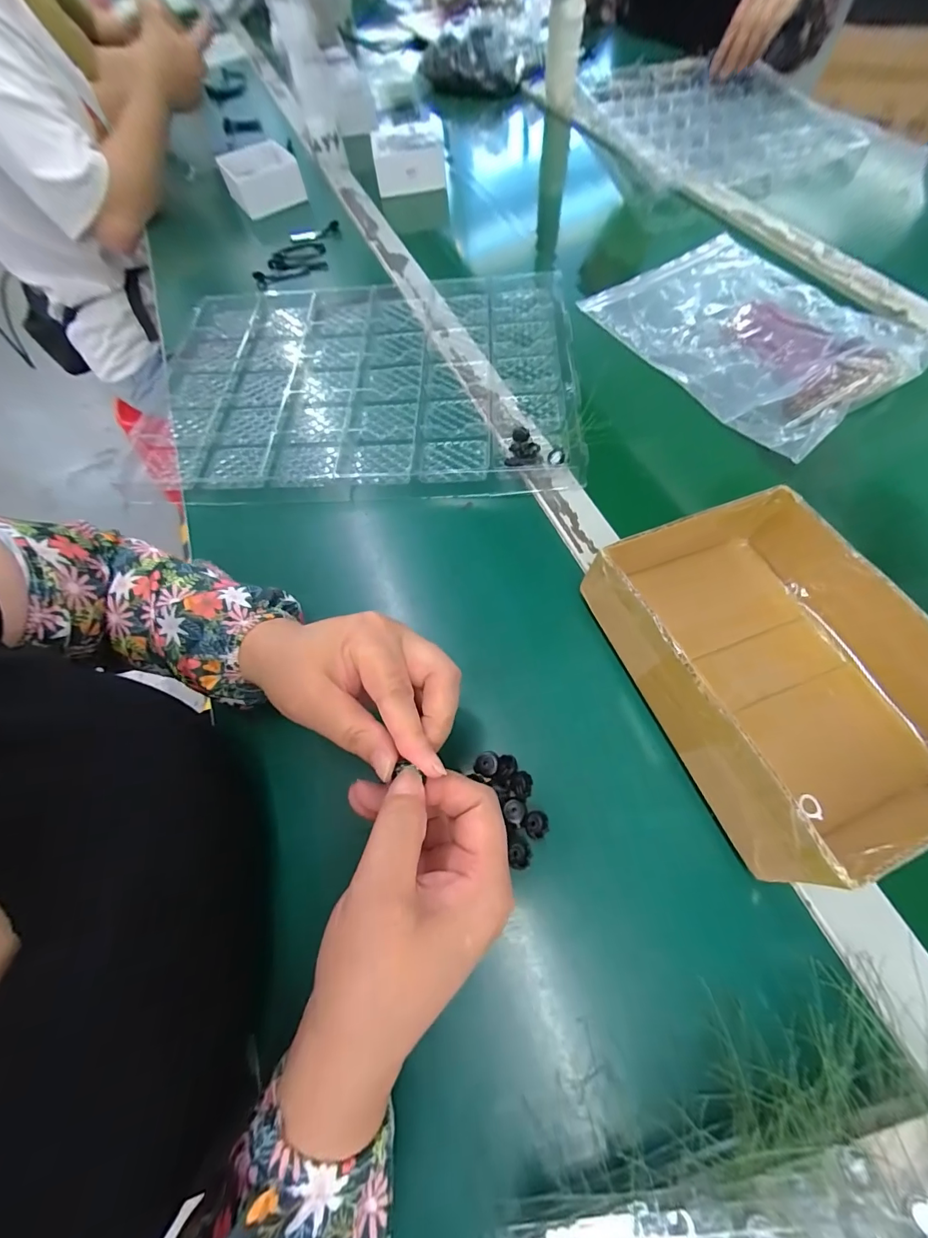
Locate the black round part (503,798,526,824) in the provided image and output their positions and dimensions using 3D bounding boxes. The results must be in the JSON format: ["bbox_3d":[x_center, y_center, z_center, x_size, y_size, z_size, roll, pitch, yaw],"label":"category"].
[{"bbox_3d":[0.031,0.118,0.255,0.014,0.004,0.013,-1,63,3],"label":"black round part"}]

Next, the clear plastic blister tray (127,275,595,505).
[{"bbox_3d":[-0.114,-0.259,0.447,0.442,0.030,0.320,0,63,4],"label":"clear plastic blister tray"}]

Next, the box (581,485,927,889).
[{"bbox_3d":[0.195,0.022,0.261,0.164,0.065,0.204,-21,64,-7],"label":"box"}]

